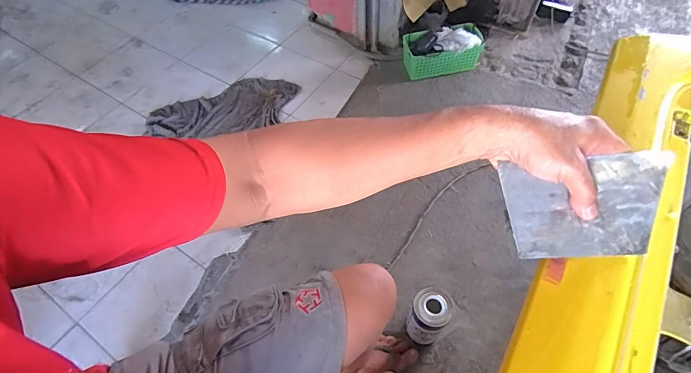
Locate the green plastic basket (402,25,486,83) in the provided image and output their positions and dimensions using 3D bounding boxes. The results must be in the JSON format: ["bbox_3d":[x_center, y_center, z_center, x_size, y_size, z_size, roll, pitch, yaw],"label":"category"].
[{"bbox_3d":[0.377,-0.527,1.487,0.300,0.123,0.128,-9,56,-2],"label":"green plastic basket"}]

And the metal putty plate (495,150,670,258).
[{"bbox_3d":[0.231,0.022,0.373,0.139,0.008,0.096,-6,95,12],"label":"metal putty plate"}]

